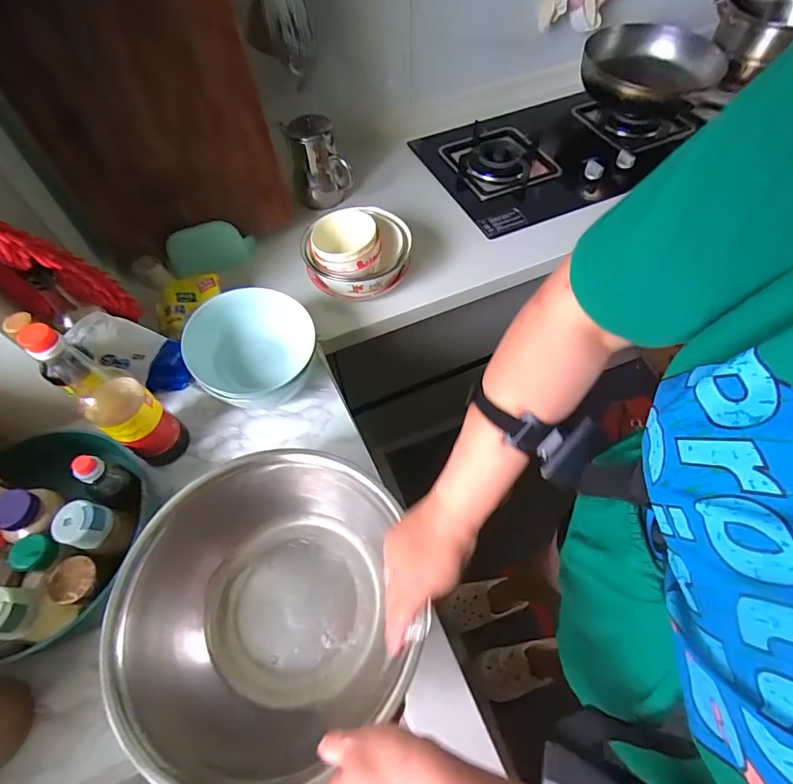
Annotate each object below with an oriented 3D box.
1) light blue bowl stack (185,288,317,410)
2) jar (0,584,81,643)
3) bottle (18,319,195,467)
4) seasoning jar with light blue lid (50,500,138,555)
[{"bbox_3d":[-0.229,-0.060,0.697,0.174,0.119,0.189,0,59,2],"label":"light blue bowl stack"},{"bbox_3d":[-0.415,0.255,0.489,0.045,0.122,0.049,-1,59,2],"label":"jar"},{"bbox_3d":[-0.377,0.009,0.565,0.080,0.286,0.072,33,66,20],"label":"bottle"},{"bbox_3d":[-0.358,0.162,0.514,0.052,0.075,0.053,12,60,10],"label":"seasoning jar with light blue lid"}]

